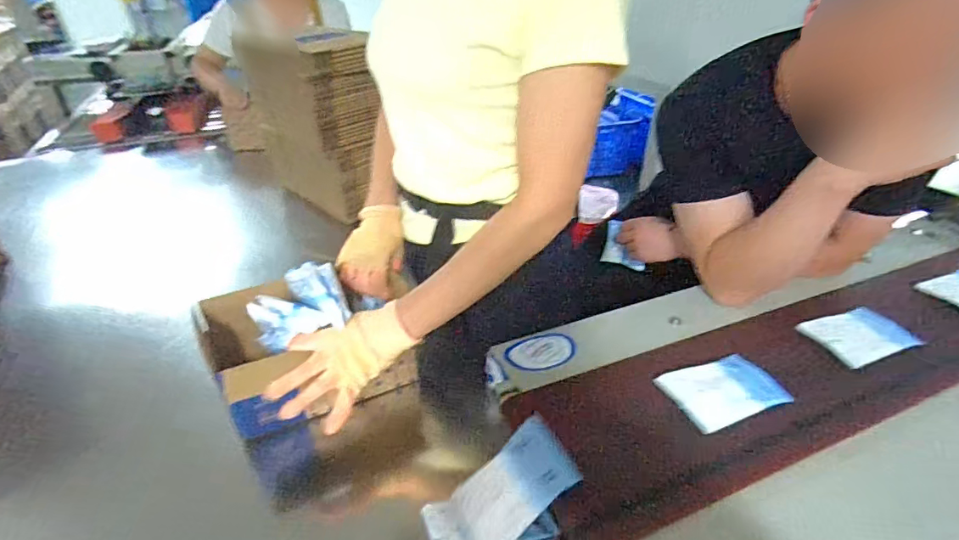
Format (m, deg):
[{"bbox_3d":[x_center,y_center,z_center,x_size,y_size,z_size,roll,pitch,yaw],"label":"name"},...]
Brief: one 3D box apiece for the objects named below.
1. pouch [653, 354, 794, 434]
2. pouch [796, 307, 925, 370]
[{"bbox_3d":[0.295,0.144,0.585,0.136,0.006,0.085,-14,36,-17],"label":"pouch"},{"bbox_3d":[0.524,0.093,0.670,0.132,0.019,0.088,-13,36,-16],"label":"pouch"}]

